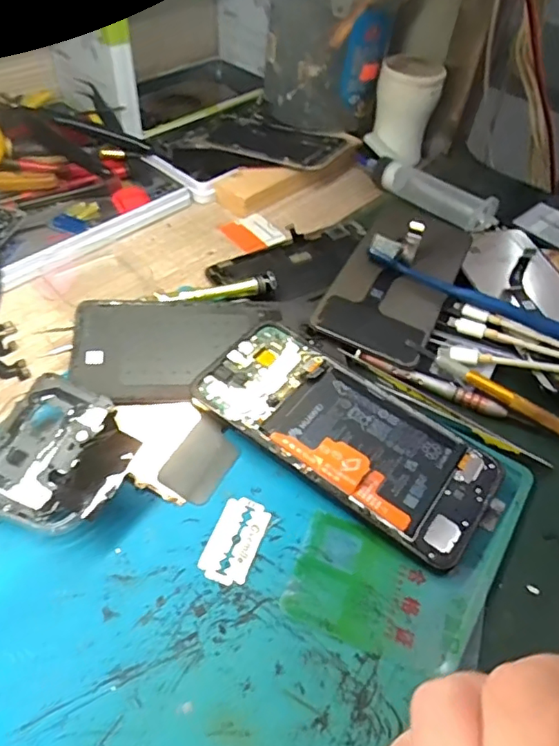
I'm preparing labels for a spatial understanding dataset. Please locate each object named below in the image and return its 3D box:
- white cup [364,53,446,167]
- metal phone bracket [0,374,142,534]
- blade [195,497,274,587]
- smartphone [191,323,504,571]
[{"bbox_3d":[0.116,-0.248,0.498,0.053,0.072,0.065,16,51,8],"label":"white cup"},{"bbox_3d":[-0.109,0.040,0.265,0.071,0.010,0.068,24,67,10],"label":"metal phone bracket"},{"bbox_3d":[-0.021,0.078,0.258,0.024,0.004,0.043,19,51,10],"label":"blade"},{"bbox_3d":[0.035,0.030,0.293,0.160,0.016,0.070,32,54,20],"label":"smartphone"}]

